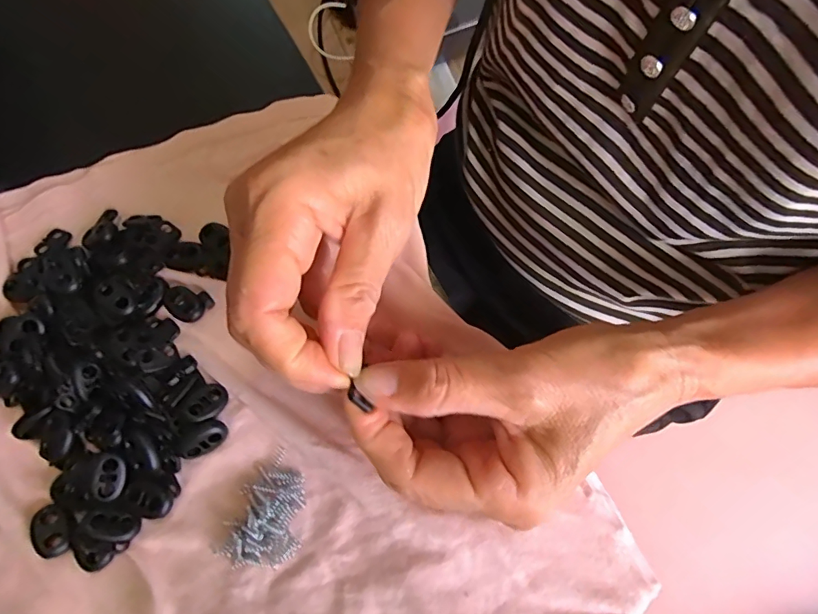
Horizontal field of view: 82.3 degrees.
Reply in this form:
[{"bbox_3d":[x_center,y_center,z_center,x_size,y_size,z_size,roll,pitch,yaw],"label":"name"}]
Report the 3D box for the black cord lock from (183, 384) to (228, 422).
[{"bbox_3d":[-0.093,0.044,0.216,0.013,0.010,0.018,35,76,11],"label":"black cord lock"}]

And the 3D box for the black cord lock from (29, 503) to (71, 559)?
[{"bbox_3d":[-0.155,0.096,0.202,0.013,0.007,0.023,-33,74,-9],"label":"black cord lock"}]

